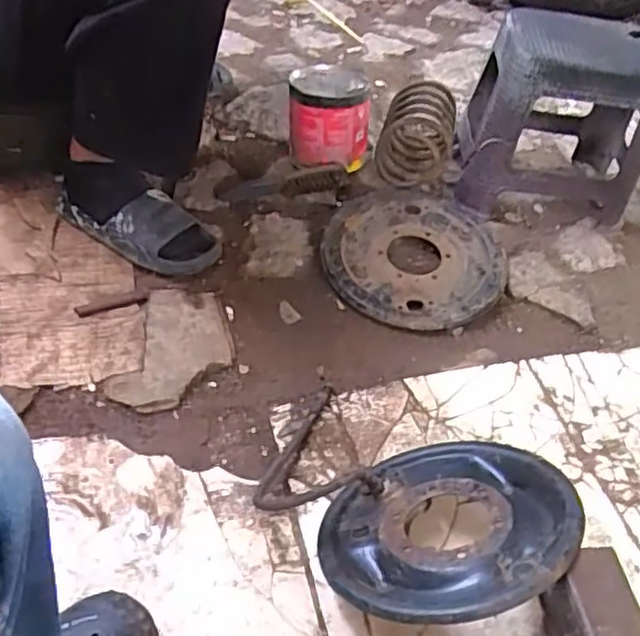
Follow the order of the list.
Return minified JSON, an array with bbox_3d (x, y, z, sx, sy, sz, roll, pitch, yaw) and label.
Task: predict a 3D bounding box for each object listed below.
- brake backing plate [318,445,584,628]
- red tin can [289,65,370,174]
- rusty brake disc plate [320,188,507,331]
[{"bbox_3d":[0.137,0.217,0.719,0.259,0.028,0.266,-14,21,5],"label":"brake backing plate"},{"bbox_3d":[0.017,-0.380,1.310,0.152,0.153,0.163,5,46,-2],"label":"red tin can"},{"bbox_3d":[0.156,-0.105,1.158,0.294,0.057,0.312,2,46,-2],"label":"rusty brake disc plate"}]

